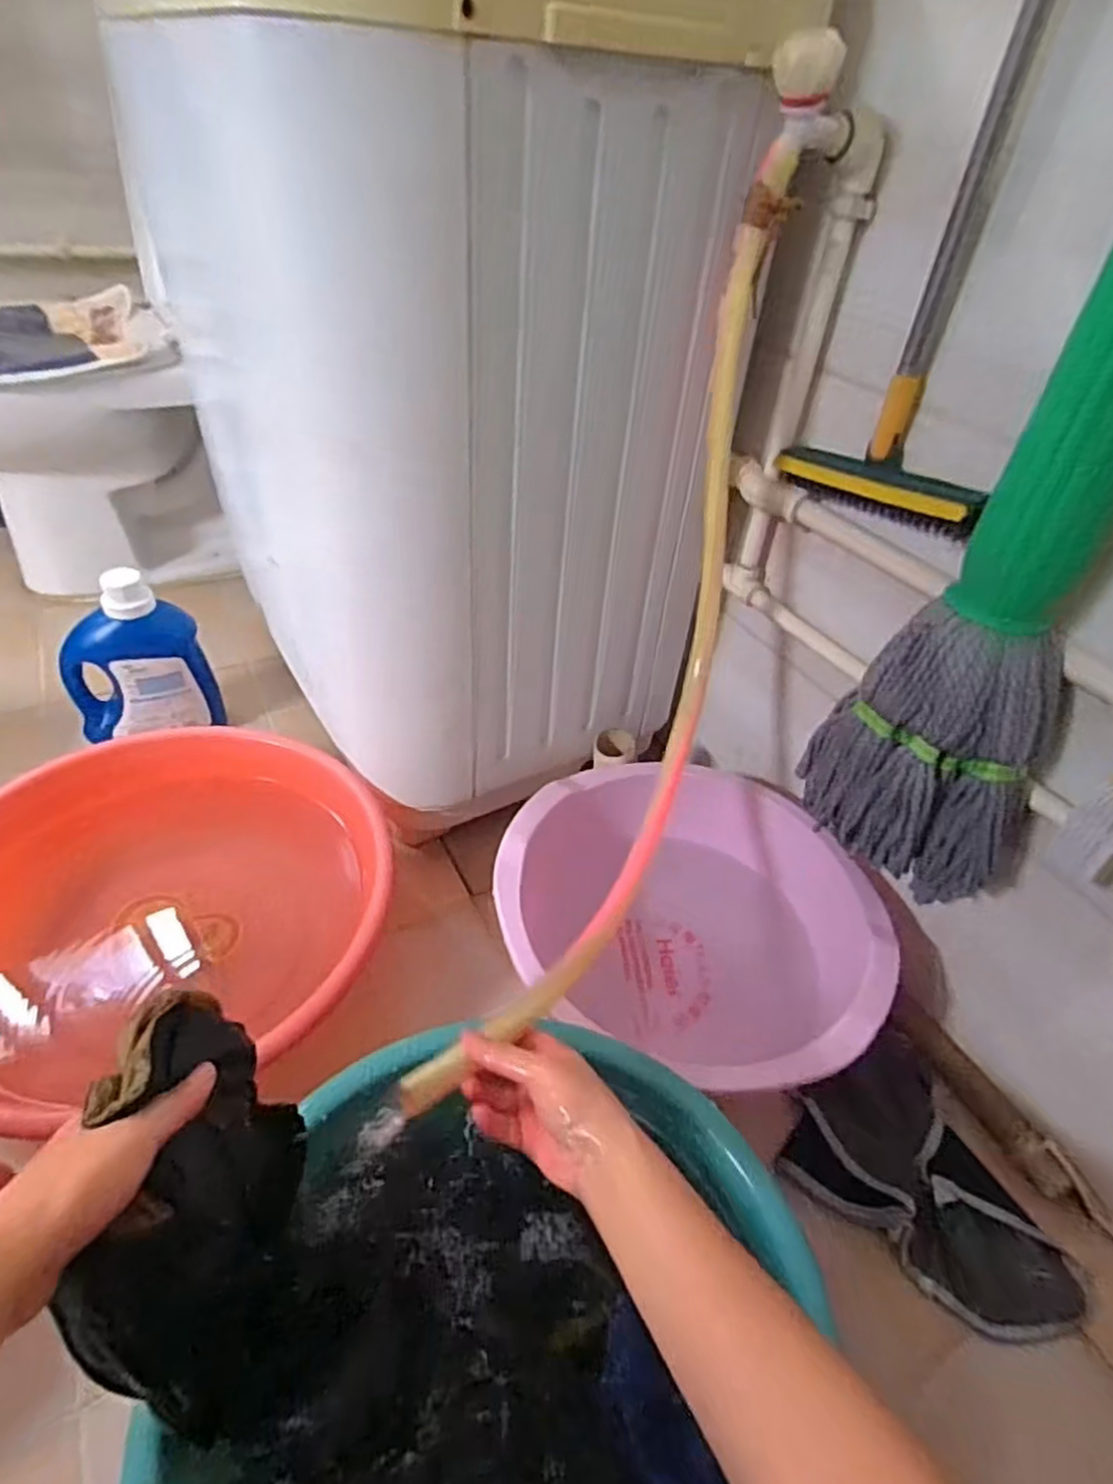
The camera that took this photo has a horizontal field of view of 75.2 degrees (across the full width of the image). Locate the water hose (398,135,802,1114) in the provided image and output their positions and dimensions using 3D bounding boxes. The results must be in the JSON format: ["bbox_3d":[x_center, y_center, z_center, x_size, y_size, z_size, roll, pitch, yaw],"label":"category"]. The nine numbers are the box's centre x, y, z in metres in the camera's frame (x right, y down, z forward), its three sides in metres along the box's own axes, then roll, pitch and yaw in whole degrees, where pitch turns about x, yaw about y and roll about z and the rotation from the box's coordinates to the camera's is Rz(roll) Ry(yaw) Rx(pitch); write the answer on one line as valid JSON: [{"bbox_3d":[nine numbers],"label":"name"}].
[{"bbox_3d":[0.083,-0.093,0.605,0.094,0.297,0.720,16,85,12],"label":"water hose"}]

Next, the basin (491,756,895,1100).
[{"bbox_3d":[0.148,0.192,0.802,0.376,0.179,0.338,15,44,11],"label":"basin"}]

